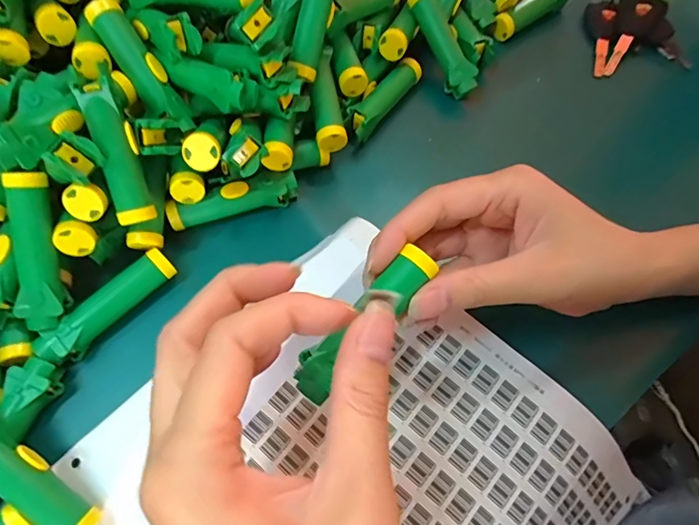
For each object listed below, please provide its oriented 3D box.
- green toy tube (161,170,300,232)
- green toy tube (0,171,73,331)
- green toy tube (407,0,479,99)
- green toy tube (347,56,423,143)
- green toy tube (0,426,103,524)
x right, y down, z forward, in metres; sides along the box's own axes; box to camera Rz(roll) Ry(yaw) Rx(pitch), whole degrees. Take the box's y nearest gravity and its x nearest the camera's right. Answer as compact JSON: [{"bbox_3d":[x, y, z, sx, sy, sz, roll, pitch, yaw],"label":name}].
[{"bbox_3d":[-0.072,-0.038,0.287,0.080,0.018,0.015,-17,68,-11],"label":"green toy tube"},{"bbox_3d":[-0.164,-0.006,0.240,0.018,0.017,0.080,-3,100,-5],"label":"green toy tube"},{"bbox_3d":[0.068,-0.163,0.337,0.017,0.017,0.083,-27,90,-14],"label":"green toy tube"},{"bbox_3d":[0.024,-0.118,0.330,0.020,0.016,0.075,33,68,11],"label":"green toy tube"},{"bbox_3d":[-0.153,0.099,0.212,0.082,0.014,0.019,45,70,-7],"label":"green toy tube"}]

